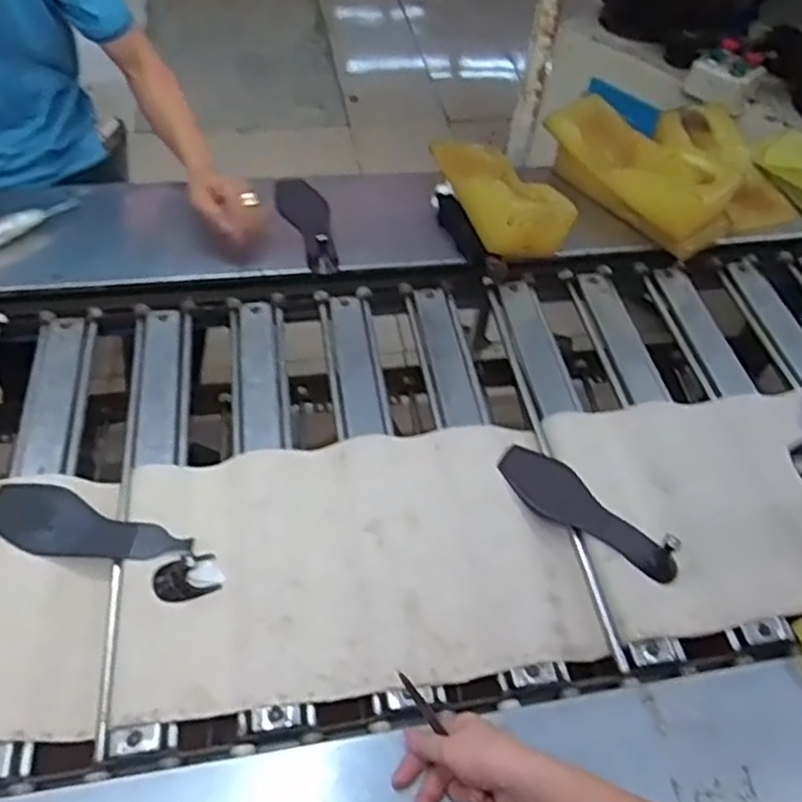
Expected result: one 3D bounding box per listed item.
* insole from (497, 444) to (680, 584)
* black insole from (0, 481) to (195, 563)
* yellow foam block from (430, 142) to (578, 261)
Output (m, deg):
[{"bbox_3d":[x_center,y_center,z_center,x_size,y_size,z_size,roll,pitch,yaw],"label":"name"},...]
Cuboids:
[{"bbox_3d":[0.222,0.130,0.822,0.231,0.014,0.072,35,57,22],"label":"insole"},{"bbox_3d":[-0.356,0.147,0.769,0.229,0.012,0.074,18,53,10],"label":"black insole"},{"bbox_3d":[0.160,-0.351,1.127,0.131,0.097,0.289,-8,53,-11],"label":"yellow foam block"}]

